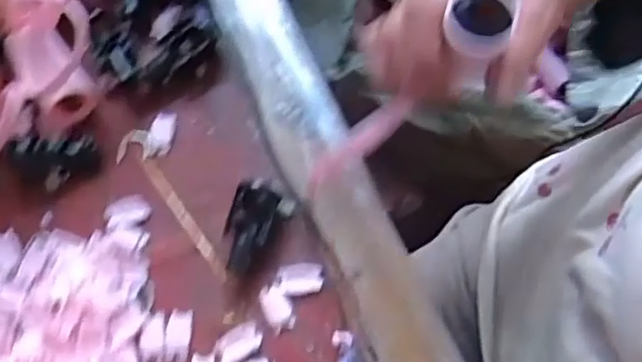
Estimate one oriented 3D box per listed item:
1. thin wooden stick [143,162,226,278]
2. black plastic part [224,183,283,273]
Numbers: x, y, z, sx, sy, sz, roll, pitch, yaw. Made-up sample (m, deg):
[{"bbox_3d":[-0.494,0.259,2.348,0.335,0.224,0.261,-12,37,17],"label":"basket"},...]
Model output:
[{"bbox_3d":[-0.081,0.021,0.384,0.007,0.004,0.090,-34,73,-11],"label":"thin wooden stick"},{"bbox_3d":[-0.042,0.027,0.367,0.024,0.022,0.051,18,71,7],"label":"black plastic part"}]

